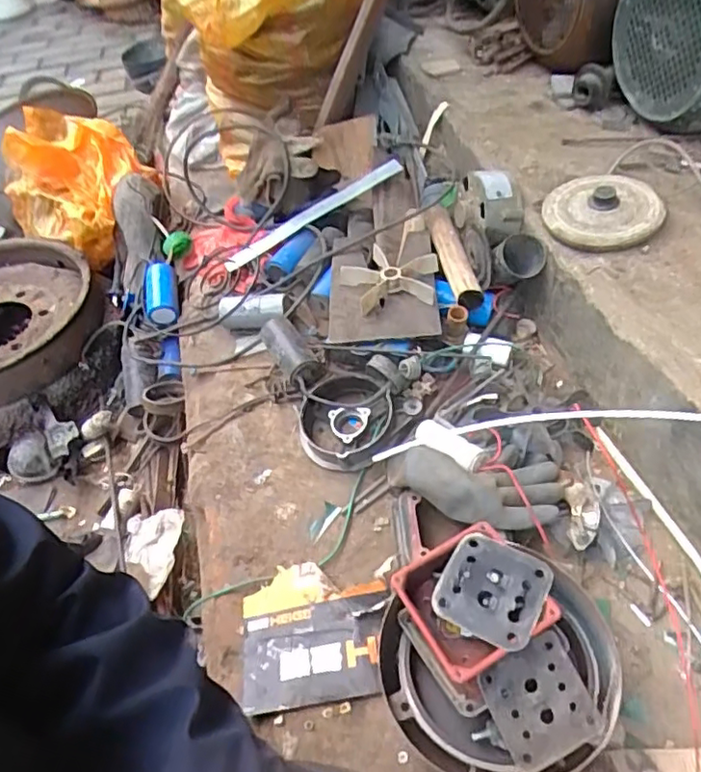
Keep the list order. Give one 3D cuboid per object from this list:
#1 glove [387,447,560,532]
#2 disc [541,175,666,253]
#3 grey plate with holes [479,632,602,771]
[{"bbox_3d":[0.132,0.105,0.654,0.189,0.050,0.097,3,48,10],"label":"glove"},{"bbox_3d":[0.324,-0.228,0.764,0.126,0.037,0.130,-4,47,4],"label":"disc"},{"bbox_3d":[0.149,0.248,0.478,0.077,0.008,0.079,-19,67,-13],"label":"grey plate with holes"}]

